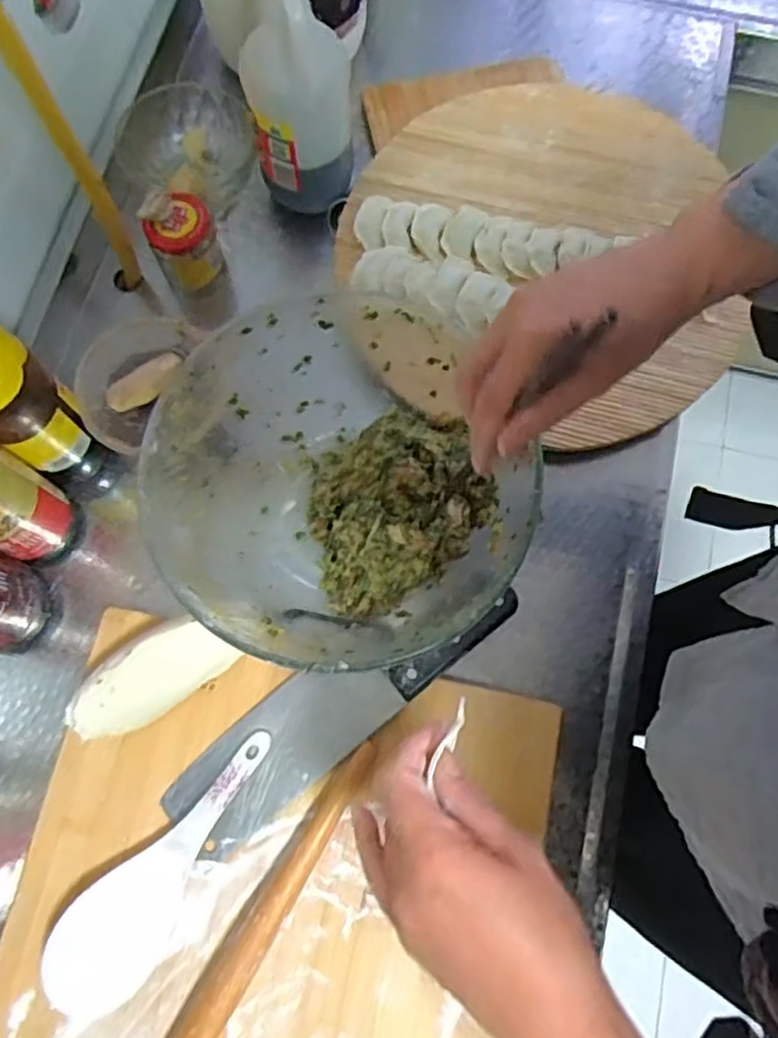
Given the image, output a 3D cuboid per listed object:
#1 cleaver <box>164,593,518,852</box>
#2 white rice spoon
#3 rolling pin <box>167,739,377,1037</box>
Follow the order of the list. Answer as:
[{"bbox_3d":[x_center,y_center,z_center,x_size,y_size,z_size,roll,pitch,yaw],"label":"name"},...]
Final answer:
[{"bbox_3d":[-0.035,0.129,0.506,0.281,0.028,0.069,-37,78,-10],"label":"cleaver"},{"bbox_3d":[-0.150,0.234,0.476,0.063,0.031,0.198,35,76,9],"label":"white rice spoon"},{"bbox_3d":[-0.106,0.301,0.460,0.028,0.031,0.338,32,76,8],"label":"rolling pin"}]

